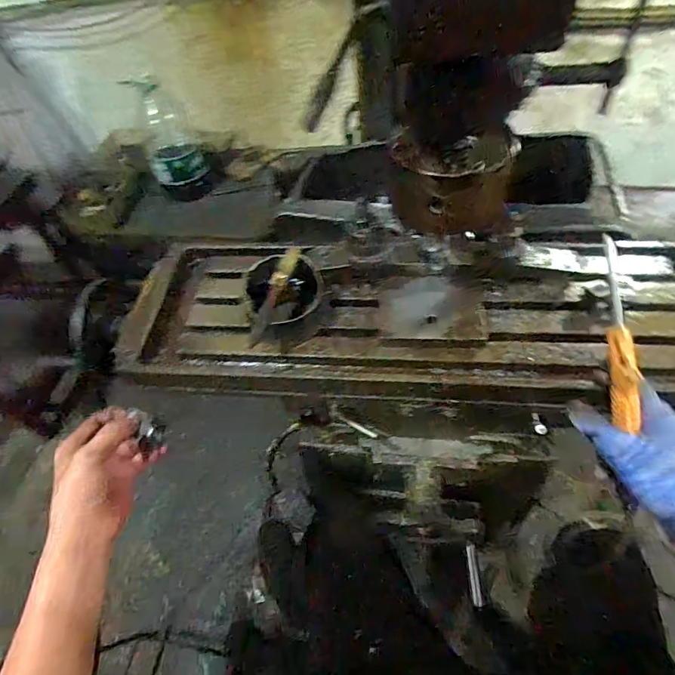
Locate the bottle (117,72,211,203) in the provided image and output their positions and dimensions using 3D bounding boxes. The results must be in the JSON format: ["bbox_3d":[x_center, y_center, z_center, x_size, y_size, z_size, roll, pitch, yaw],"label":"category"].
[{"bbox_3d":[-0.542,-0.633,1.403,0.176,0.379,0.138,-16,55,-6],"label":"bottle"}]

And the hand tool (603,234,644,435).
[{"bbox_3d":[0.235,-0.003,0.358,0.020,0.019,0.160,-7,91,1],"label":"hand tool"}]

